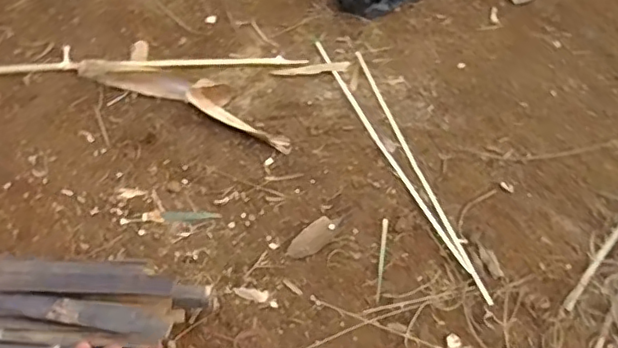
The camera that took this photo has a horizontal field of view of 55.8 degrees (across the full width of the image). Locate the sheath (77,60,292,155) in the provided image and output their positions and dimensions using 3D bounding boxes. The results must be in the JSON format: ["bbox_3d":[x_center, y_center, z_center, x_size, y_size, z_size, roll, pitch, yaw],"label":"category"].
[{"bbox_3d":[-0.274,-0.184,1.332,0.534,0.044,0.106,19,52,14],"label":"sheath"}]

